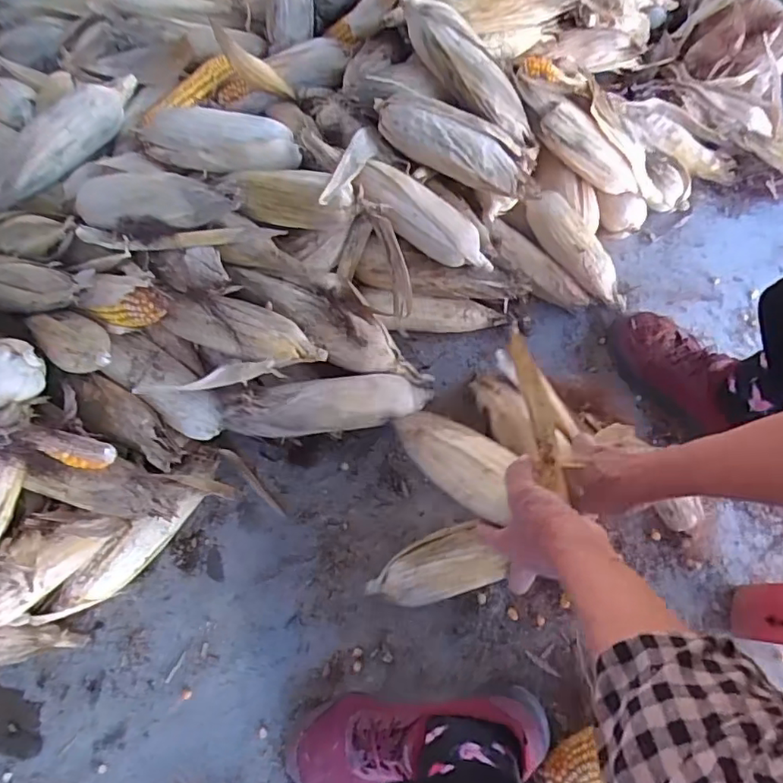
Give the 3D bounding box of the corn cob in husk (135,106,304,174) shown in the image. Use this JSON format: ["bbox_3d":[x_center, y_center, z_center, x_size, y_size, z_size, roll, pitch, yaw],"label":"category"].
[{"bbox_3d":[-0.196,-0.289,0.665,0.185,0.048,0.070,4,67,1],"label":"corn cob in husk"}]

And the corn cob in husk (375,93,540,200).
[{"bbox_3d":[0.082,-0.296,0.684,0.212,0.059,0.074,22,68,-4],"label":"corn cob in husk"}]

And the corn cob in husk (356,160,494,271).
[{"bbox_3d":[0.041,-0.201,0.672,0.187,0.048,0.072,30,66,-21],"label":"corn cob in husk"}]

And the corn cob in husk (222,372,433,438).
[{"bbox_3d":[-0.066,0.014,0.660,0.243,0.043,0.060,-6,66,-18],"label":"corn cob in husk"}]

